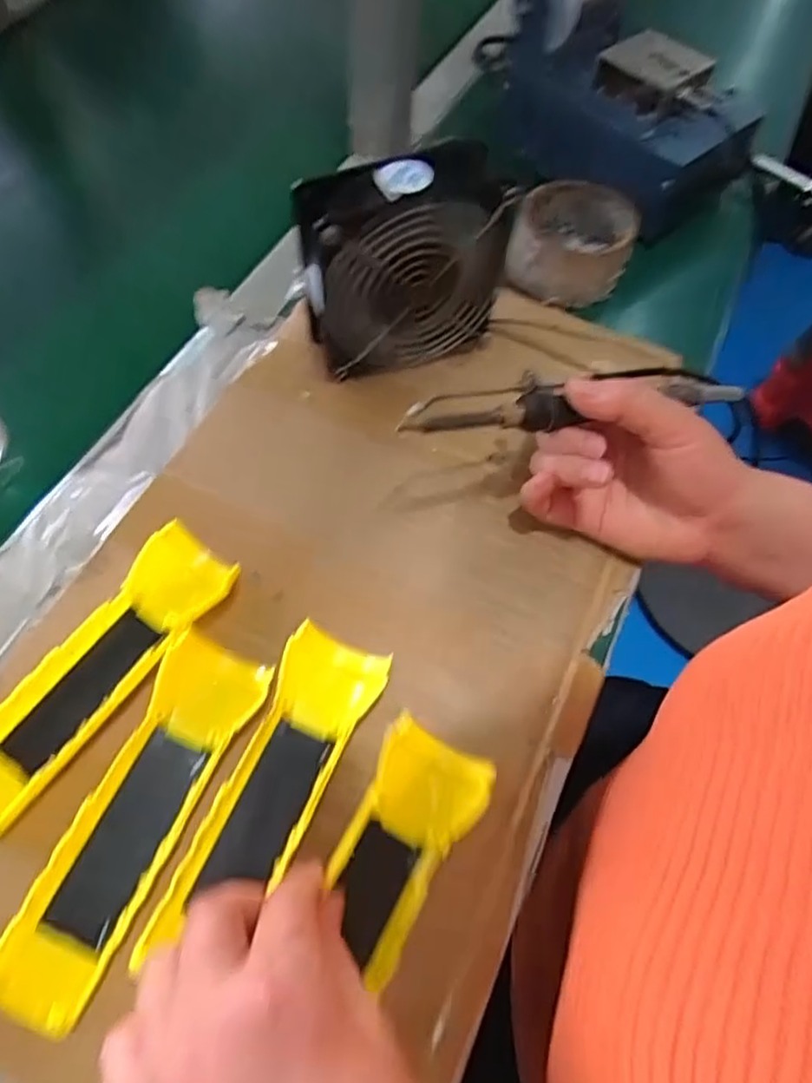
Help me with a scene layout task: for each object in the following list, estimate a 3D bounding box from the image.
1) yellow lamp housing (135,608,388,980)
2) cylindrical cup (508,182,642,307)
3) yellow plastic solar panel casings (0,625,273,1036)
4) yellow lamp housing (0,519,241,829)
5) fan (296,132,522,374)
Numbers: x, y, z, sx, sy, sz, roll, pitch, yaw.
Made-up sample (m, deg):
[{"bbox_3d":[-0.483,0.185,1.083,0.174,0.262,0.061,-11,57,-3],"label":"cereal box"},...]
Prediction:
[{"bbox_3d":[-0.065,0.113,0.312,0.049,0.018,0.156,27,65,11],"label":"yellow lamp housing"},{"bbox_3d":[0.125,-0.228,0.504,0.086,0.046,0.081,2,60,-3],"label":"cylindrical cup"},{"bbox_3d":[-0.119,0.122,0.305,0.047,0.028,0.163,21,61,8],"label":"yellow plastic solar panel casings"},{"bbox_3d":[-0.154,0.064,0.335,0.045,0.025,0.166,30,63,13],"label":"yellow lamp housing"},{"bbox_3d":[-0.002,-0.169,0.419,0.122,0.124,0.055,-14,62,-12],"label":"fan"}]

